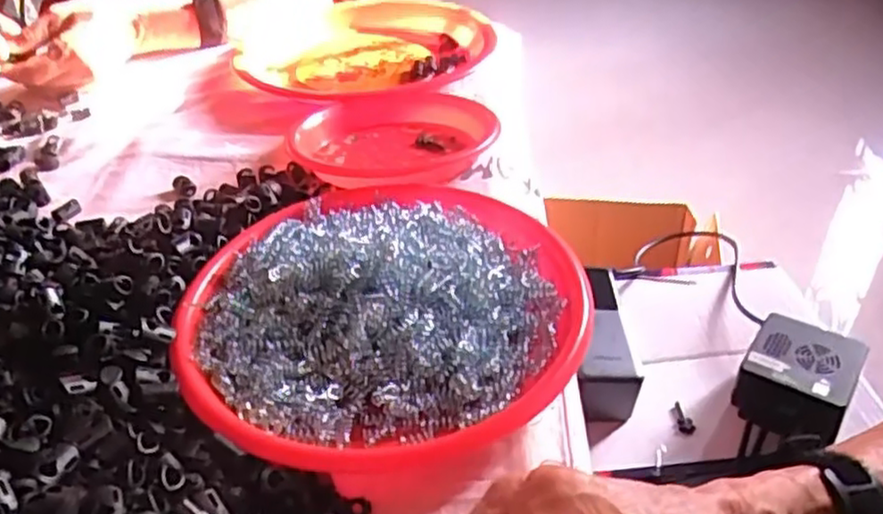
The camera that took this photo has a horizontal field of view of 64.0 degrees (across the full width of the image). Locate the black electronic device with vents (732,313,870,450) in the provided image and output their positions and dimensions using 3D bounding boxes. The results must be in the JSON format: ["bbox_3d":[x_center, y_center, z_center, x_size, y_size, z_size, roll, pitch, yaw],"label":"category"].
[{"bbox_3d":[0.272,0.092,0.540,0.074,0.047,0.085,22,44,29],"label":"black electronic device with vents"}]

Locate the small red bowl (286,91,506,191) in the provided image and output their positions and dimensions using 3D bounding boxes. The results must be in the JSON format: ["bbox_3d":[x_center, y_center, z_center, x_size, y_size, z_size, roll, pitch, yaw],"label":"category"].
[{"bbox_3d":[-0.037,-0.093,0.563,0.153,0.034,0.160,-2,37,1],"label":"small red bowl"}]

